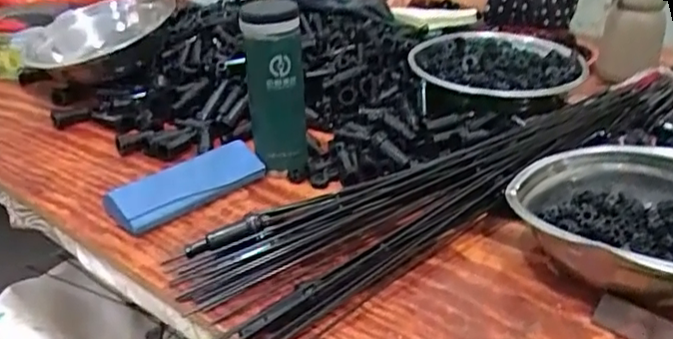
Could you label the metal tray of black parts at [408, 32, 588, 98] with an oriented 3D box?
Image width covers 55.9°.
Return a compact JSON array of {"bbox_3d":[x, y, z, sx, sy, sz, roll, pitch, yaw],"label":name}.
[{"bbox_3d":[0.208,-0.132,0.815,0.215,0.042,0.188,0,27,-2],"label":"metal tray of black parts"}]

